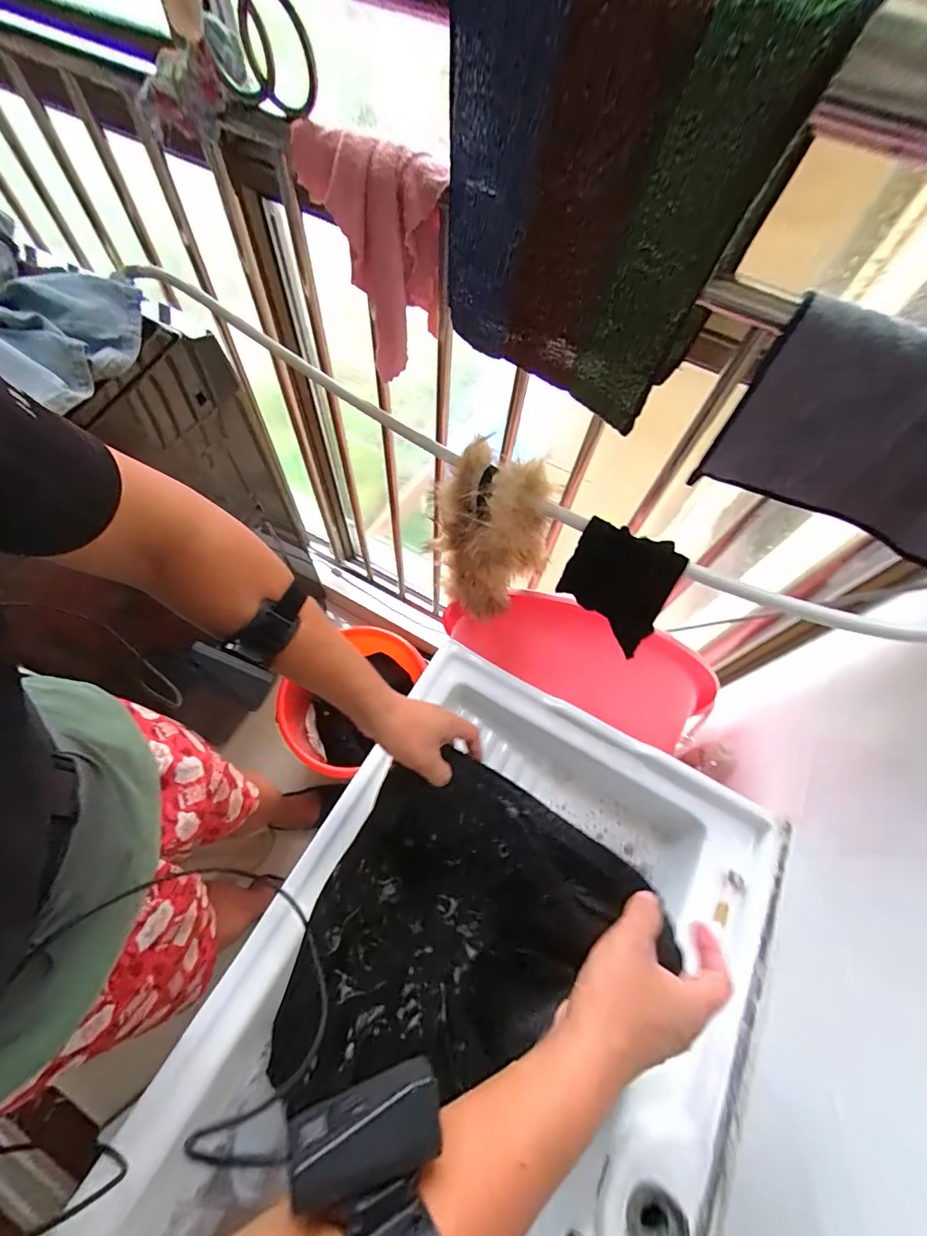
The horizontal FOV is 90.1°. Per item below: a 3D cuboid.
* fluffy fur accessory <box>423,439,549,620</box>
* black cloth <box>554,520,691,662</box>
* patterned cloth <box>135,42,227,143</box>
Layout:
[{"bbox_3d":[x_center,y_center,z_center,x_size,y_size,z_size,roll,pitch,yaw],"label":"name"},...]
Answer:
[{"bbox_3d":[0.035,-0.118,0.651,0.101,0.253,0.136,-37,72,-19],"label":"fluffy fur accessory"},{"bbox_3d":[0.183,-0.032,0.568,0.122,0.180,0.022,28,52,14],"label":"black cloth"},{"bbox_3d":[-0.301,-0.558,0.493,0.086,0.074,0.055,-13,65,-10],"label":"patterned cloth"}]

